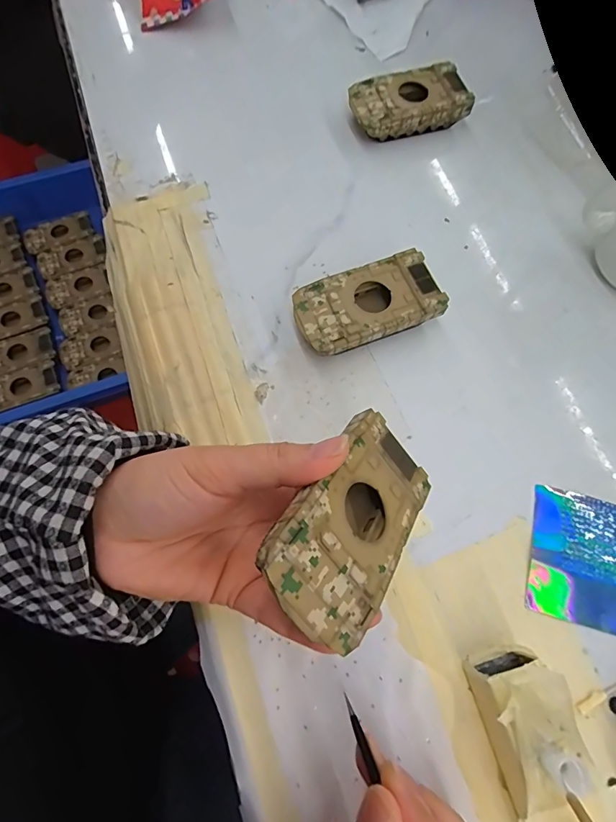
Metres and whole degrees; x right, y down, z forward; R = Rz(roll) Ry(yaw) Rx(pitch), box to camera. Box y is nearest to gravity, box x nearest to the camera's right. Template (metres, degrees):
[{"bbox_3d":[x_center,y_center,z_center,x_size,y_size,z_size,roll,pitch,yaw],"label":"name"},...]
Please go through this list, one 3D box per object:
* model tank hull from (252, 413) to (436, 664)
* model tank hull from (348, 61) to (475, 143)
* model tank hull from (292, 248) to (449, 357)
[{"bbox_3d":[0.017,0.045,0.182,0.052,0.016,0.094,51,47,-10],"label":"model tank hull"},{"bbox_3d":[0.083,-0.256,0.367,0.095,0.026,0.048,-15,72,-8],"label":"model tank hull"},{"bbox_3d":[0.040,-0.070,0.300,0.095,0.026,0.051,-22,73,-10],"label":"model tank hull"}]

